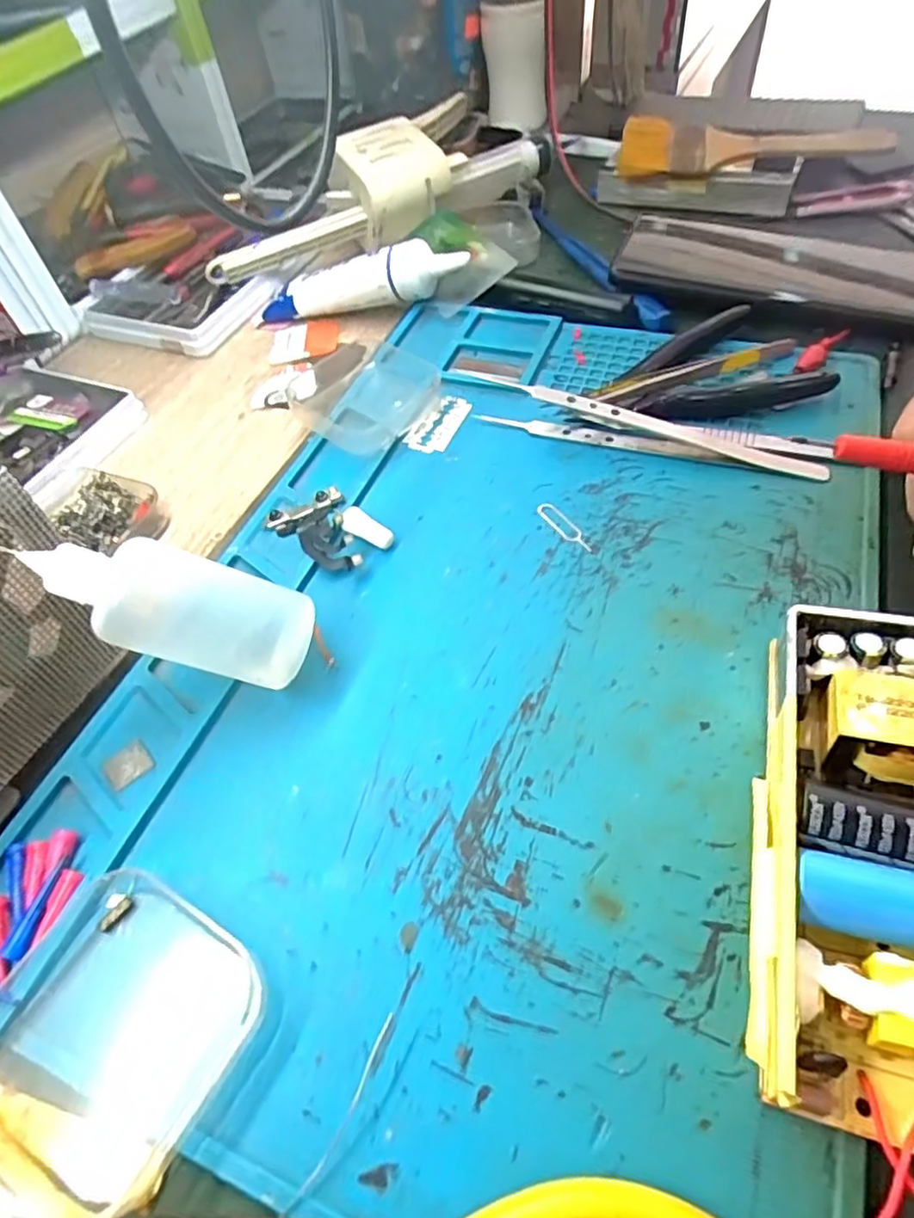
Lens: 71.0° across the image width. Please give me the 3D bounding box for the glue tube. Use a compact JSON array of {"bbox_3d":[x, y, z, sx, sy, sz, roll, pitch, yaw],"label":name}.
[{"bbox_3d":[-0.056,-0.192,0.377,0.126,0.026,0.025,-3,52,20],"label":"glue tube"}]

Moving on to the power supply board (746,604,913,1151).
[{"bbox_3d":[0.112,0.058,0.167,0.064,0.027,0.130,9,58,12],"label":"power supply board"}]

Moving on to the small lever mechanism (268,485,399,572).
[{"bbox_3d":[-0.054,-0.034,0.272,0.053,0.008,0.030,33,63,27],"label":"small lever mechanism"}]

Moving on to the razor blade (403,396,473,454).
[{"bbox_3d":[-0.008,-0.091,0.315,0.022,0.004,0.041,19,57,19],"label":"razor blade"}]

